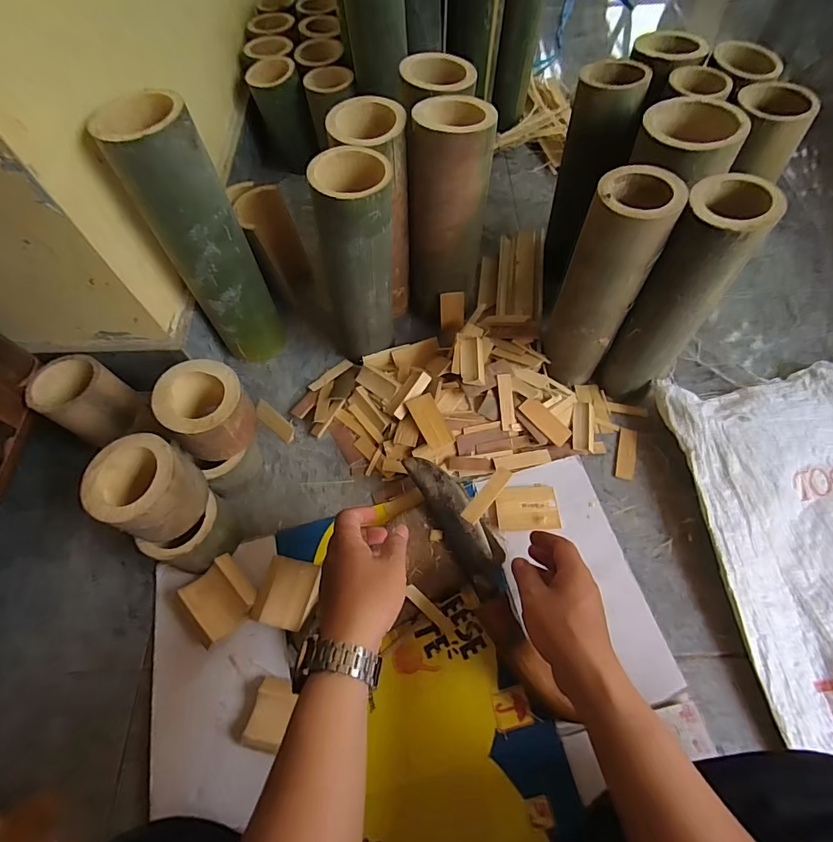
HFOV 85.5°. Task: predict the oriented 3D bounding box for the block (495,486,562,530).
[{"bbox_3d":[0.135,0.104,0.548,0.072,0.012,0.054,-1,61,3],"label":"block"}]

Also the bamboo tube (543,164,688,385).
[{"bbox_3d":[0.212,-0.142,0.532,0.080,0.273,0.078,28,67,16],"label":"bamboo tube"}]

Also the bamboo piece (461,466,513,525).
[{"bbox_3d":[0.079,0.082,0.500,0.019,0.007,0.071,38,92,21],"label":"bamboo piece"}]

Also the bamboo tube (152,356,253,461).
[{"bbox_3d":[-0.238,-0.010,0.515,0.088,0.080,0.089,-1,63,2],"label":"bamboo tube"}]

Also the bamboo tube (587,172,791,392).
[{"bbox_3d":[0.295,-0.129,0.526,0.075,0.273,0.084,33,68,20],"label":"bamboo tube"}]

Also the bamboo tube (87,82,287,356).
[{"bbox_3d":[-0.255,-0.211,0.560,0.090,0.314,0.084,-30,64,-13],"label":"bamboo tube"}]

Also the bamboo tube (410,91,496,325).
[{"bbox_3d":[0.040,-0.257,0.599,0.104,0.274,0.100,5,63,5],"label":"bamboo tube"}]

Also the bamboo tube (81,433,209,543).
[{"bbox_3d":[-0.277,0.071,0.473,0.086,0.083,0.090,-1,63,2],"label":"bamboo tube"}]

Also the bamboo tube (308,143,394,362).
[{"bbox_3d":[-0.068,-0.187,0.558,0.097,0.250,0.079,-2,63,2],"label":"bamboo tube"}]

